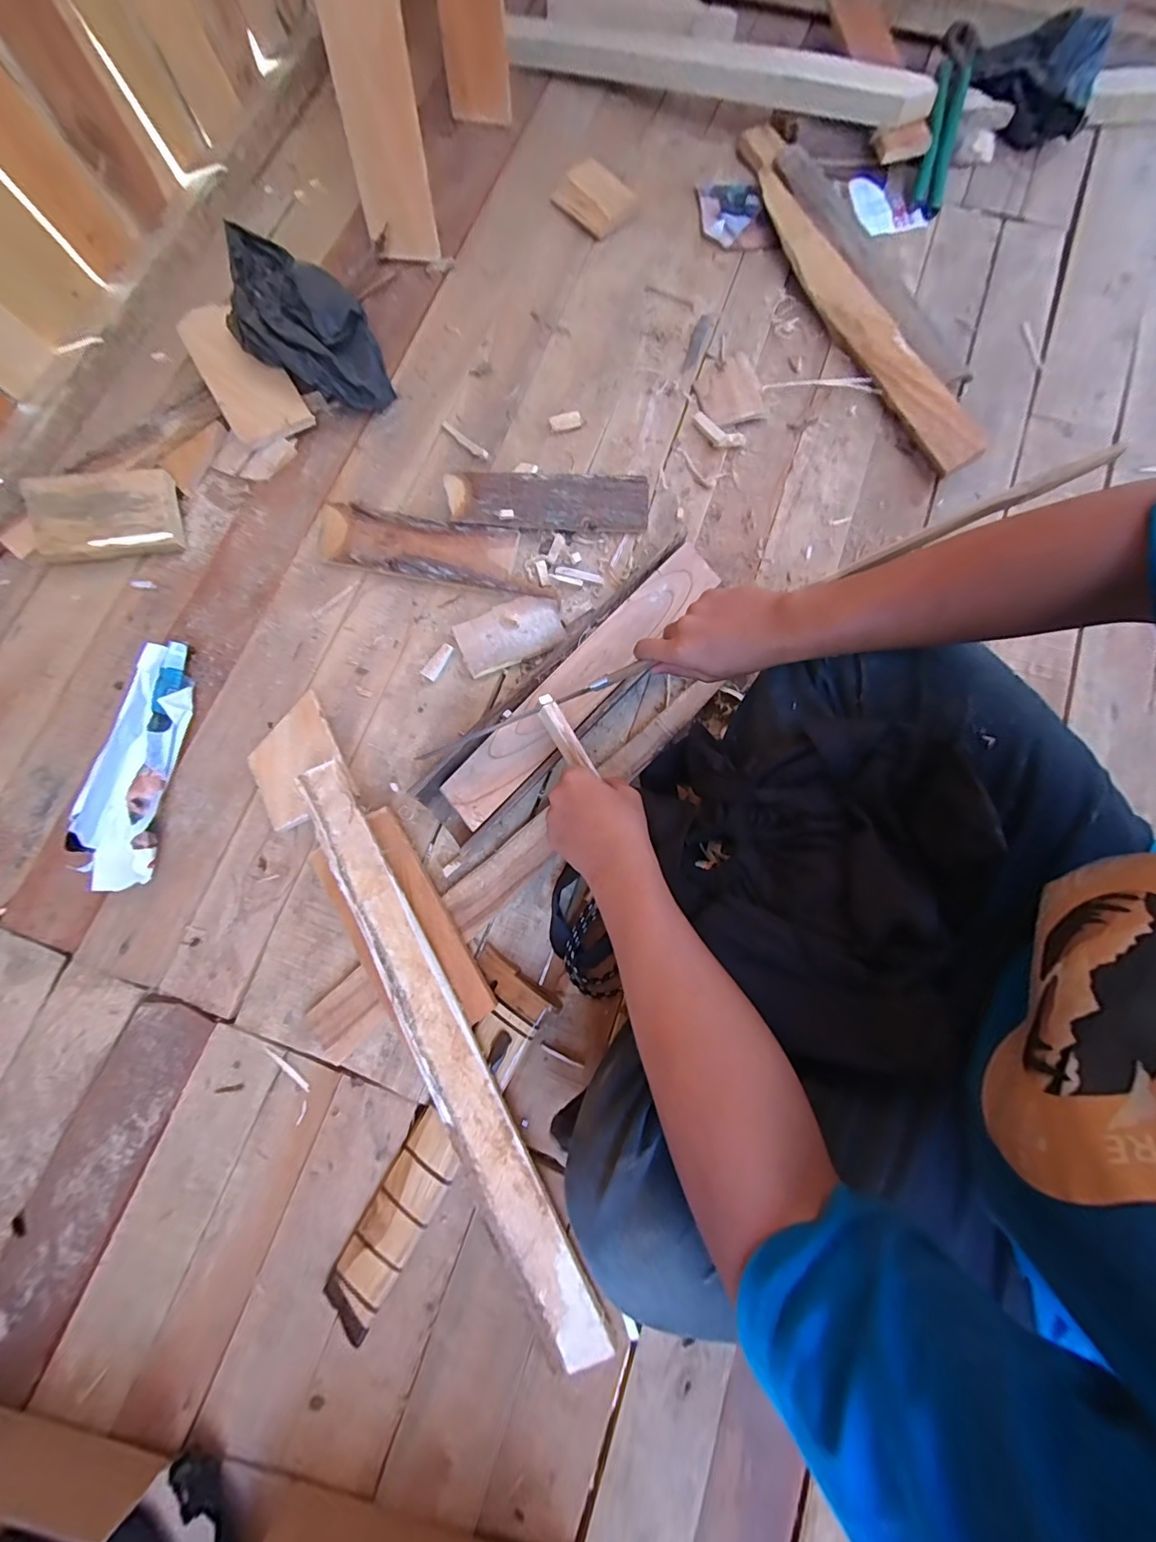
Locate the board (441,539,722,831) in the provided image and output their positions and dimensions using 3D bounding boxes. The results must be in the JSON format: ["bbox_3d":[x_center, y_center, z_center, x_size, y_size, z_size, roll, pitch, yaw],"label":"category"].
[{"bbox_3d":[0.007,-0.094,0.524,0.066,0.017,0.375,44,85,-8],"label":"board"}]

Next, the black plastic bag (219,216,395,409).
[{"bbox_3d":[-0.361,-0.572,0.639,0.144,0.081,0.260,-40,80,-7],"label":"black plastic bag"}]

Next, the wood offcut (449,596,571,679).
[{"bbox_3d":[-0.079,-0.163,0.578,0.121,0.012,0.072,-22,79,-4],"label":"wood offcut"}]

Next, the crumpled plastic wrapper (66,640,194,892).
[{"bbox_3d":[-0.486,-0.010,0.540,0.089,0.049,0.273,1,78,1],"label":"crumpled plastic wrapper"}]

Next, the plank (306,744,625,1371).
[{"bbox_3d":[-0.126,0.264,0.473,0.060,0.027,0.595,-28,84,-4],"label":"plank"}]

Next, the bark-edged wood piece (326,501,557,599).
[{"bbox_3d":[-0.176,-0.274,0.605,0.302,0.020,0.080,12,78,3],"label":"bark-edged wood piece"}]

